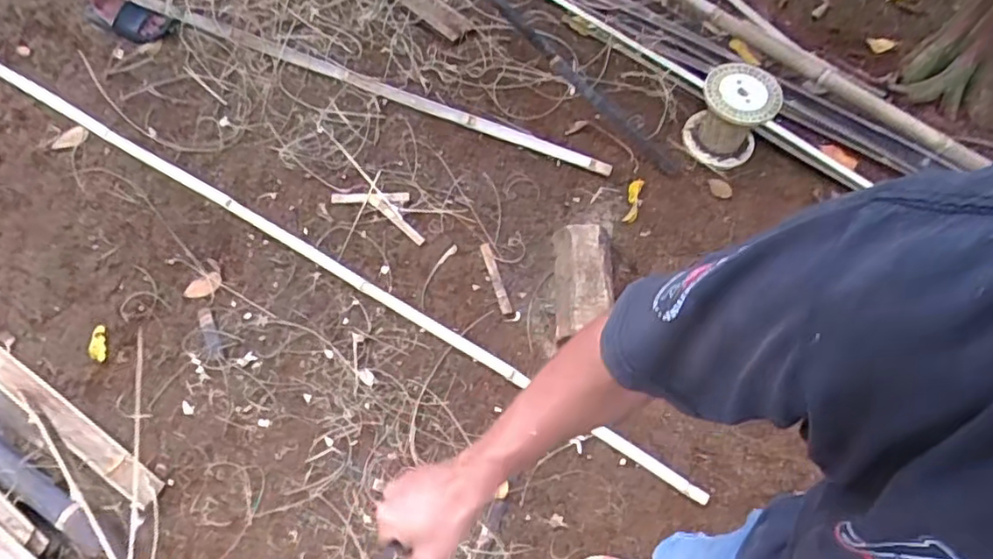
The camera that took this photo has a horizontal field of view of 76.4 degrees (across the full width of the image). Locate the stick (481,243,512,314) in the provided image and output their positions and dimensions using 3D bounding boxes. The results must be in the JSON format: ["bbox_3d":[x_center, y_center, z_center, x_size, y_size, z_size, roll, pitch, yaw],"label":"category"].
[{"bbox_3d":[-0.002,-0.006,1.610,0.029,0.016,0.201,-14,66,-9],"label":"stick"}]

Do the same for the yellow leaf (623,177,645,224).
[{"bbox_3d":[0.364,-0.209,1.683,0.035,0.039,0.131,15,67,5],"label":"yellow leaf"}]

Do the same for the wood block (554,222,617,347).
[{"bbox_3d":[0.211,0.007,1.525,0.132,0.107,0.282,1,64,-2],"label":"wood block"}]

